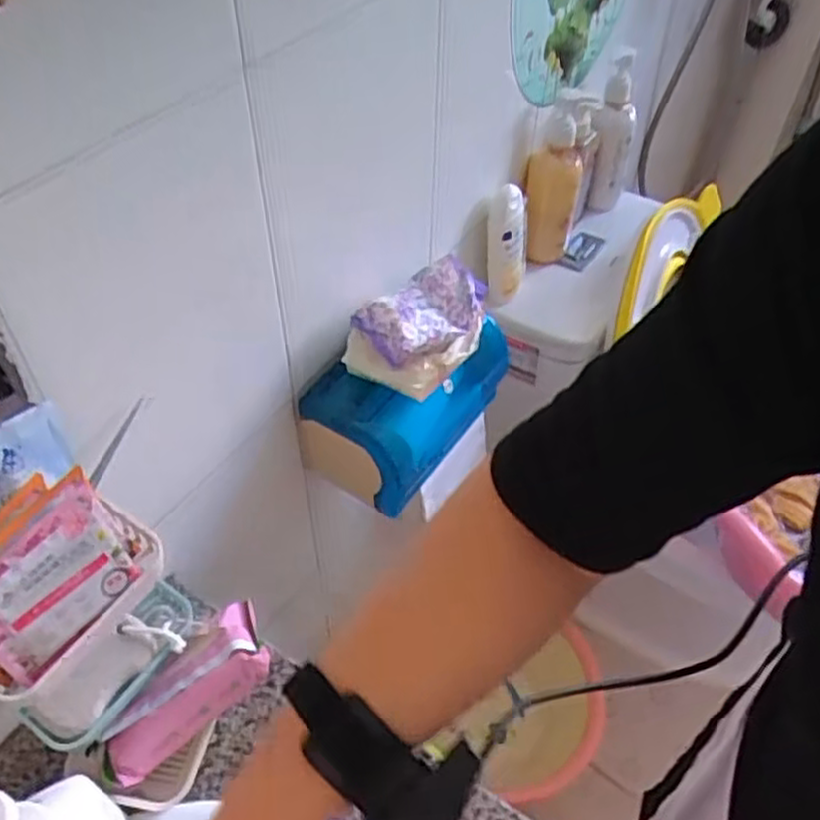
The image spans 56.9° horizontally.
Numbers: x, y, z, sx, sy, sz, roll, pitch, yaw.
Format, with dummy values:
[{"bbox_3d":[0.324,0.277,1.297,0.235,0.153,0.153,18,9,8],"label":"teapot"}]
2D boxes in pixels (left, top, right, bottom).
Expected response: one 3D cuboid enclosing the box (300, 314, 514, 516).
[{"bbox_3d":[0.007,-0.021,0.844,0.123,0.112,0.259,29,53,23],"label":"box"}]

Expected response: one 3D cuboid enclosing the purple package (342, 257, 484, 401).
[{"bbox_3d":[0.015,-0.084,0.765,0.092,0.068,0.145,35,56,27],"label":"purple package"}]

